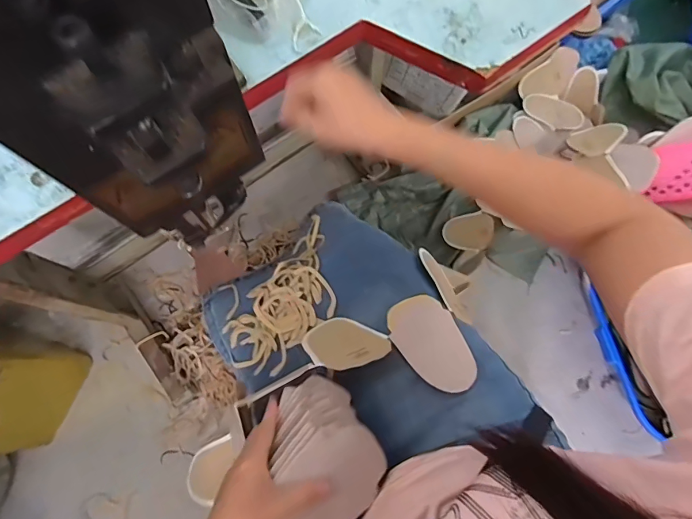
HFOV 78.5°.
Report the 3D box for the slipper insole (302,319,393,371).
[{"bbox_3d":[-0.001,0.104,0.527,0.094,0.111,0.007,-14,112,-19],"label":"slipper insole"}]

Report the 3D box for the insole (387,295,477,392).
[{"bbox_3d":[0.113,0.104,0.538,0.086,0.007,0.127,-34,77,-25],"label":"insole"}]

